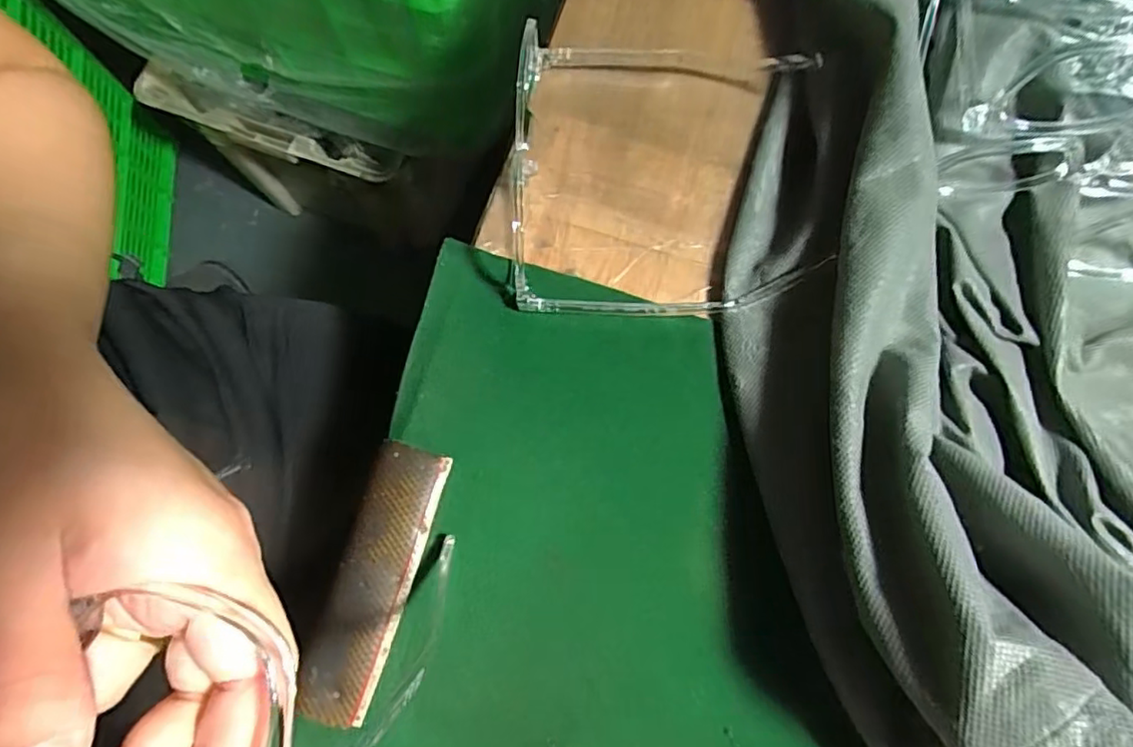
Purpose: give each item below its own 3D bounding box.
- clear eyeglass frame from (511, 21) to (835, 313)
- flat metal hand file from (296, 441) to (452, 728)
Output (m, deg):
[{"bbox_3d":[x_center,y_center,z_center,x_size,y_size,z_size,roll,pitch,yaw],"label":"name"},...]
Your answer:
[{"bbox_3d":[0.048,-0.107,0.310,0.152,0.039,0.155,1,74,0],"label":"clear eyeglass frame"},{"bbox_3d":[-0.086,0.090,0.269,0.034,0.007,0.117,16,75,4],"label":"flat metal hand file"}]

